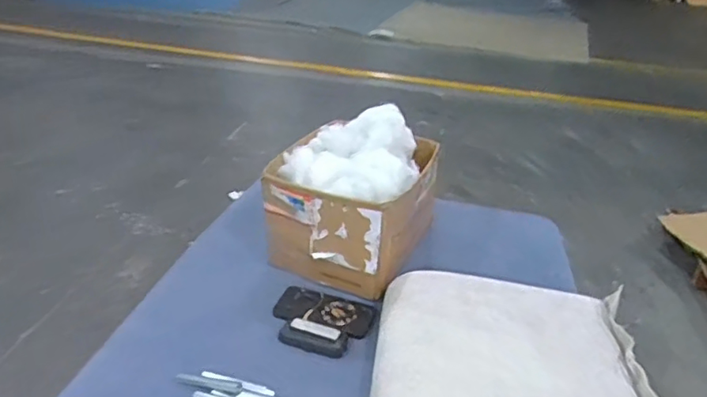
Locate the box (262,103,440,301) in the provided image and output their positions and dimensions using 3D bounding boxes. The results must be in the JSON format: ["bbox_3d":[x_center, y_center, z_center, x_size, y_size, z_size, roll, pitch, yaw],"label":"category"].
[{"bbox_3d":[0.006,-0.014,1.115,0.252,0.261,0.293,17,32,22],"label":"box"}]

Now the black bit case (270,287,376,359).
[{"bbox_3d":[-0.056,0.198,0.971,0.166,0.022,0.146,12,30,15],"label":"black bit case"}]

